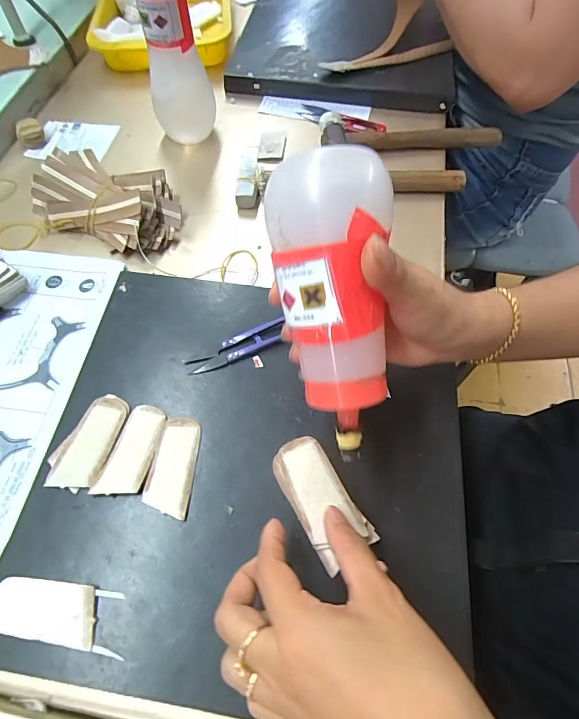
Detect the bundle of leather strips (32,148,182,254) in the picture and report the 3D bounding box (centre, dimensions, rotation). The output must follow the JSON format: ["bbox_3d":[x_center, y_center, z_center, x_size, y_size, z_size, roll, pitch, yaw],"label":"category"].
[{"bbox_3d":[-0.182,-0.163,0.420,0.149,0.051,0.081,17,63,10],"label":"bundle of leather strips"}]

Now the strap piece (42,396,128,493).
[{"bbox_3d":[-0.148,0.059,0.301,0.037,0.006,0.072,15,63,8],"label":"strap piece"}]

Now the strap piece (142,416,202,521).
[{"bbox_3d":[-0.084,0.075,0.294,0.032,0.004,0.068,5,62,3],"label":"strap piece"}]

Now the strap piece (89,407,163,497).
[{"bbox_3d":[-0.114,0.066,0.298,0.031,0.004,0.068,14,63,8],"label":"strap piece"}]

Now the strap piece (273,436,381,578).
[{"bbox_3d":[0.019,0.087,0.257,0.037,0.008,0.077,-30,65,-15],"label":"strap piece"}]

